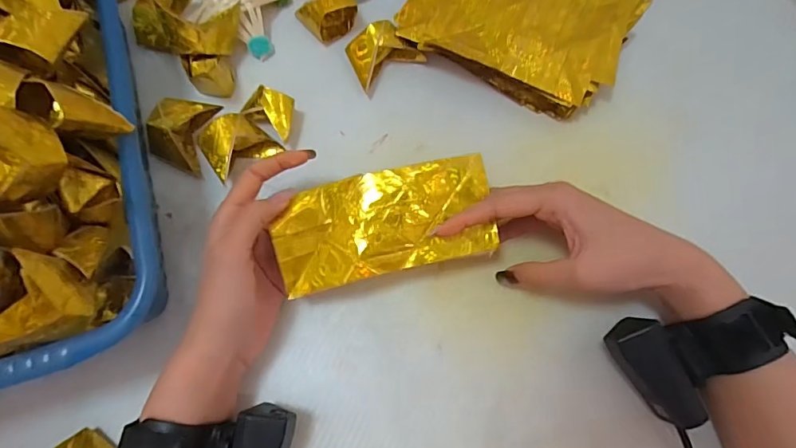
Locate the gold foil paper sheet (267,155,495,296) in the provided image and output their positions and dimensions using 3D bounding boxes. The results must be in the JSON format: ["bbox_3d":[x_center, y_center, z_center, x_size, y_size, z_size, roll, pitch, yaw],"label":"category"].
[{"bbox_3d":[-0.009,-0.001,0.315,0.146,0.012,0.069,-13,92,-2],"label":"gold foil paper sheet"}]

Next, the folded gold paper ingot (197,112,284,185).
[{"bbox_3d":[-0.126,-0.061,0.368,0.051,0.034,0.041,-40,78,-10],"label":"folded gold paper ingot"}]

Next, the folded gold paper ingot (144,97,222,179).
[{"bbox_3d":[-0.173,-0.075,0.369,0.042,0.032,0.054,18,75,6],"label":"folded gold paper ingot"}]

